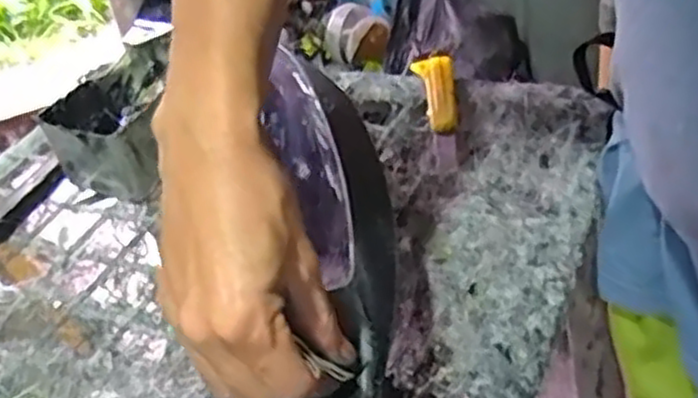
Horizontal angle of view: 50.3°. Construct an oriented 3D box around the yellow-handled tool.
[{"bbox_3d":[0.085,-0.087,0.685,0.036,0.033,0.173,-8,33,2],"label":"yellow-handled tool"}]

